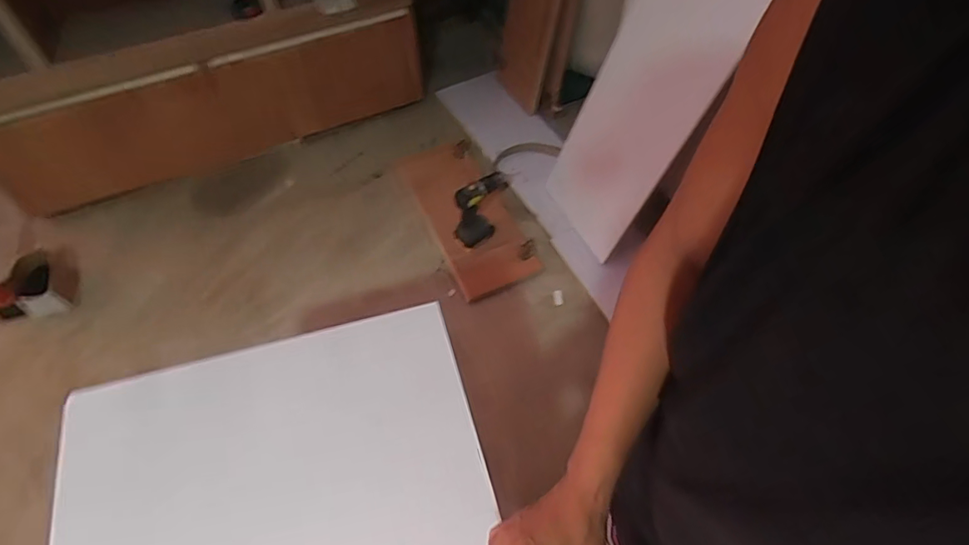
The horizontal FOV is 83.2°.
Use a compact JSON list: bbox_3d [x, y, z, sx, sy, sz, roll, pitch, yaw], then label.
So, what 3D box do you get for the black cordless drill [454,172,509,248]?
[{"bbox_3d":[-0.005,-0.194,1.603,0.195,0.217,0.080,-28,51,-19],"label":"black cordless drill"}]

